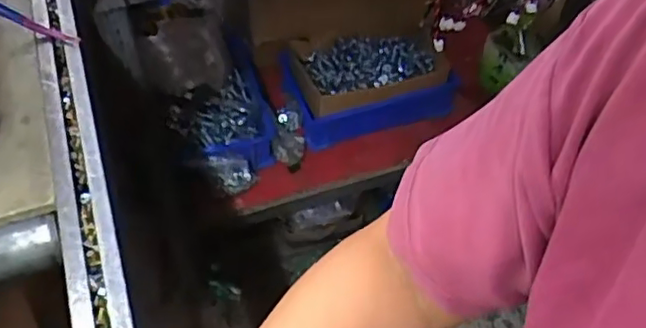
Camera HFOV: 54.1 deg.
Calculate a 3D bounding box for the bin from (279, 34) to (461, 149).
[{"bbox_3d":[0.082,-0.162,1.165,0.287,0.119,0.196,-13,51,-11],"label":"bin"}]

